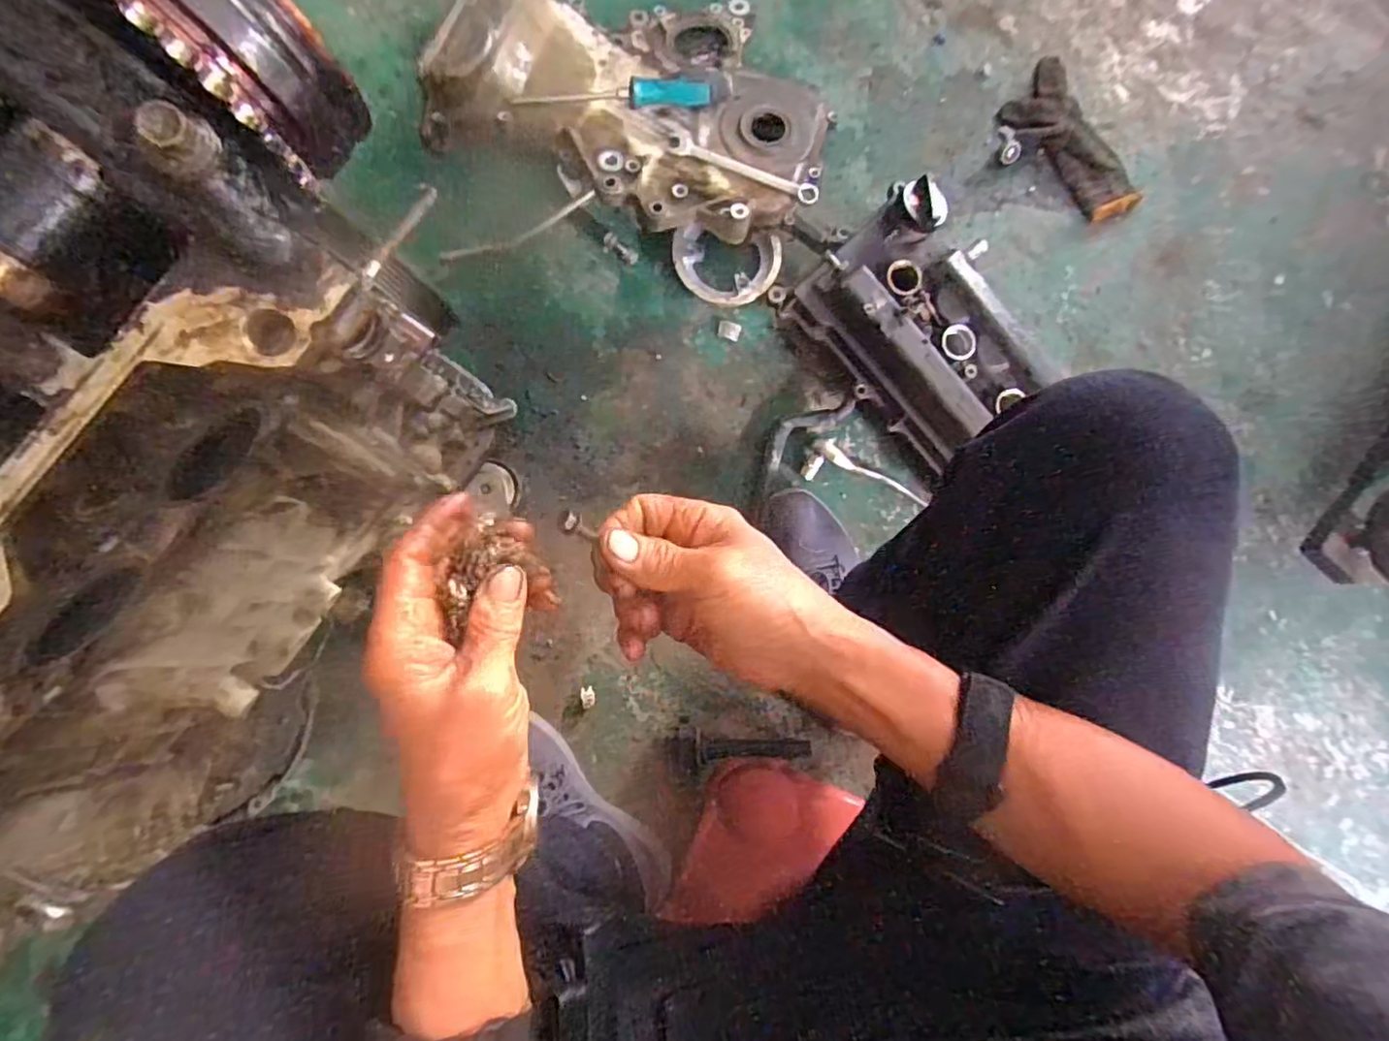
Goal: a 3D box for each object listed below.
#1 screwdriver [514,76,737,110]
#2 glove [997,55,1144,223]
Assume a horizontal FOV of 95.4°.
[{"bbox_3d":[-0.074,-0.439,0.643,0.219,0.023,0.024,1,84,-4],"label":"screwdriver"},{"bbox_3d":[0.434,-0.433,0.728,0.081,0.030,0.195,-33,87,-7],"label":"glove"}]

